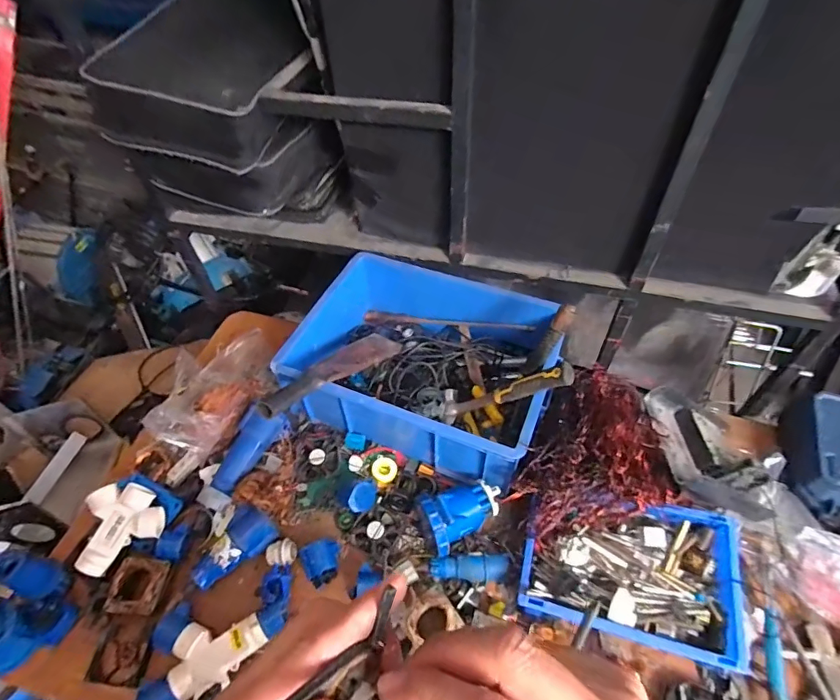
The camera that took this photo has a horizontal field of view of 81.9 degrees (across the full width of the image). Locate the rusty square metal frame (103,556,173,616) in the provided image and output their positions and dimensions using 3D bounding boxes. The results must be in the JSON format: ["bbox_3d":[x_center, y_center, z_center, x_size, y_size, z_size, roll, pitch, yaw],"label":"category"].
[{"bbox_3d":[-0.464,0.388,0.797,0.086,0.034,0.085,2,50,3],"label":"rusty square metal frame"}]

